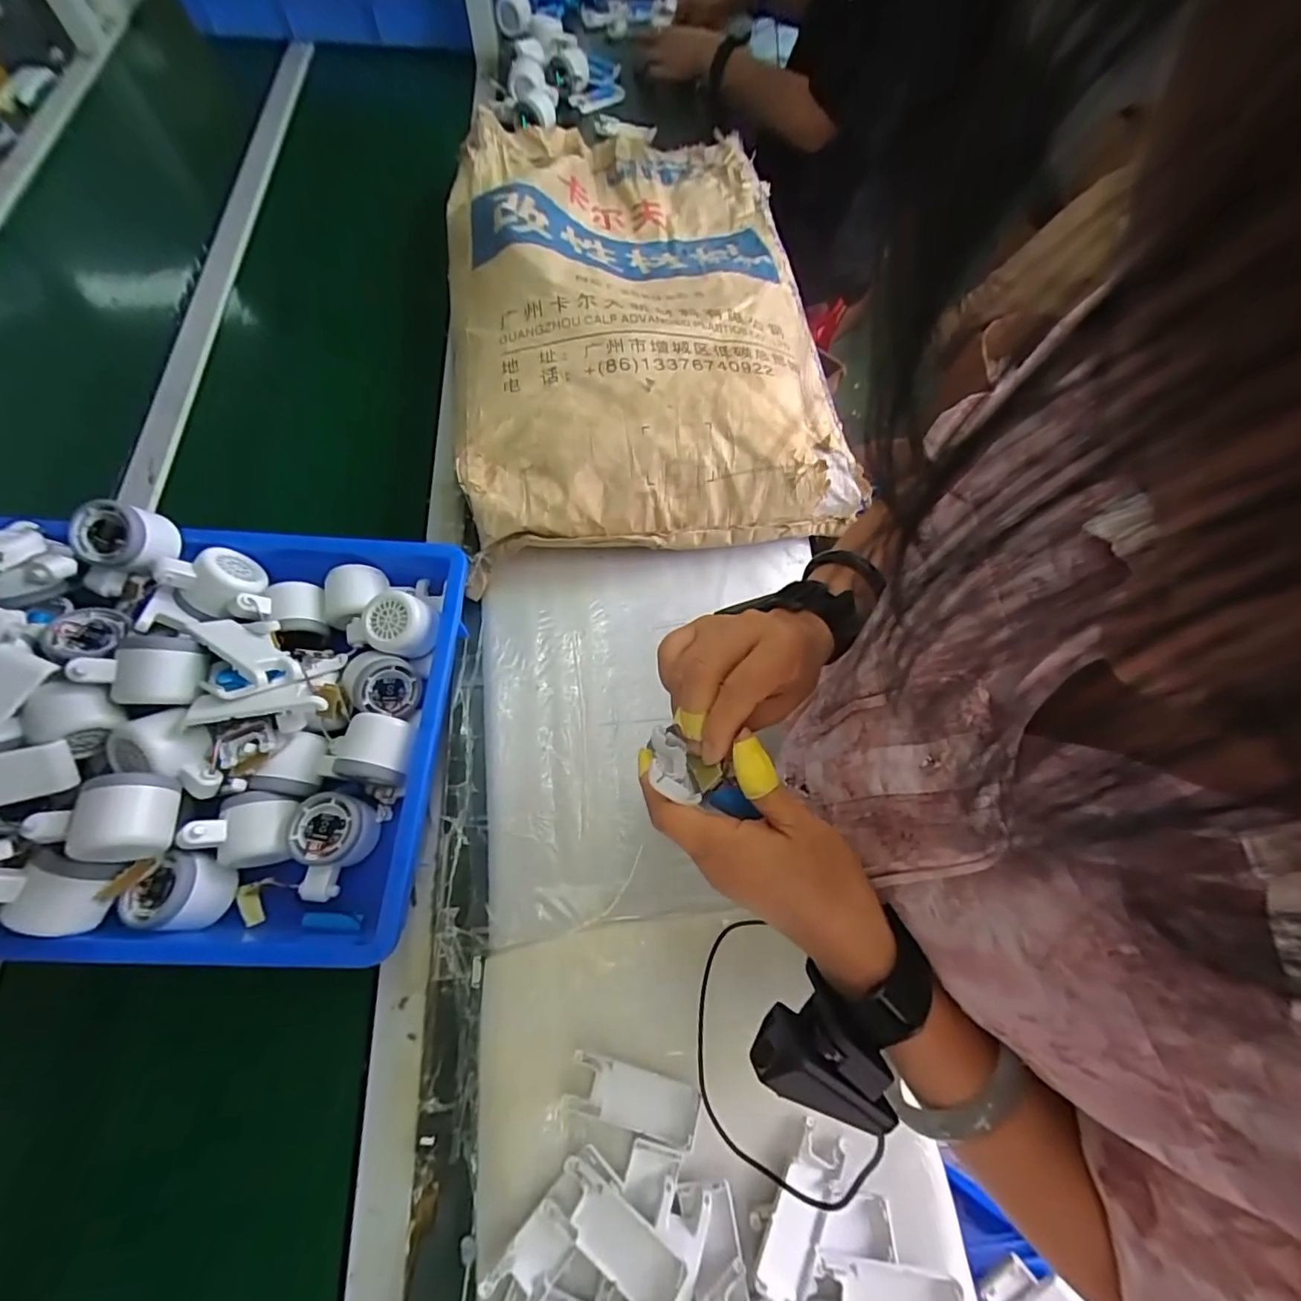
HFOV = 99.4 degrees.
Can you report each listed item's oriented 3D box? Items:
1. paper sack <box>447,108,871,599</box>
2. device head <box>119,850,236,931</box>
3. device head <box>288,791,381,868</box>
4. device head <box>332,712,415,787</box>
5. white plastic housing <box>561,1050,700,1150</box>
[{"bbox_3d":[-0.020,-0.454,0.711,0.437,0.124,0.714,-7,68,-7],"label":"paper sack"},{"bbox_3d":[-0.378,0.193,0.444,0.063,0.043,0.057,5,67,-2],"label":"device head"},{"bbox_3d":[-0.270,0.155,0.478,0.056,0.048,0.056,29,68,8],"label":"device head"},{"bbox_3d":[-0.247,0.091,0.491,0.077,0.067,0.059,7,67,1],"label":"device head"},{"bbox_3d":[-0.014,0.345,0.425,0.099,0.008,0.038,17,67,3],"label":"white plastic housing"}]

